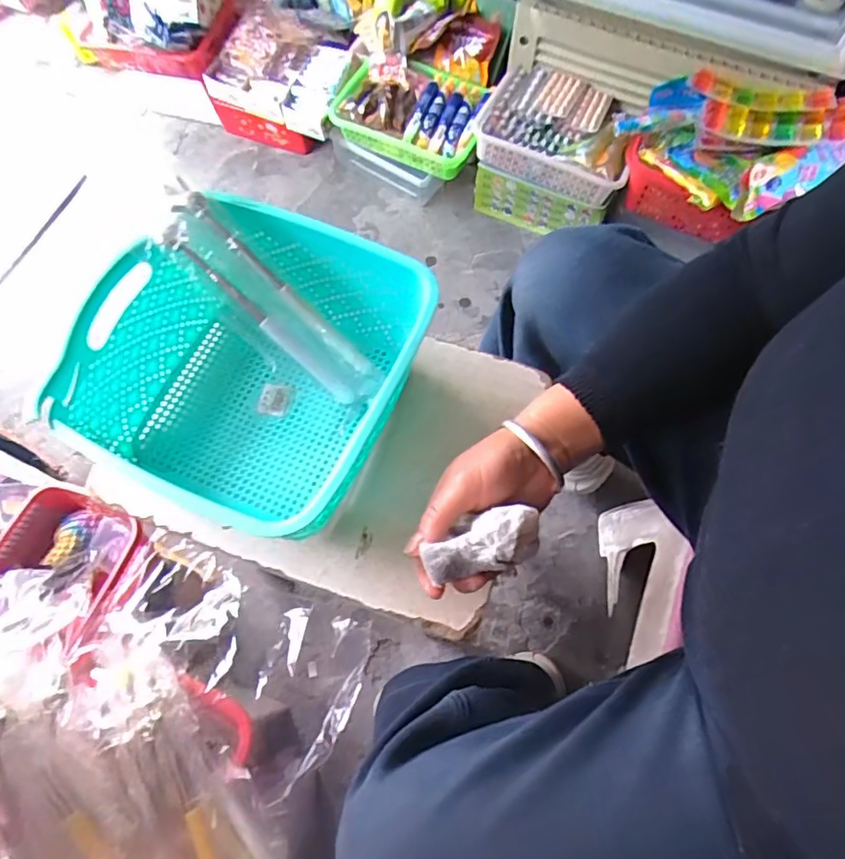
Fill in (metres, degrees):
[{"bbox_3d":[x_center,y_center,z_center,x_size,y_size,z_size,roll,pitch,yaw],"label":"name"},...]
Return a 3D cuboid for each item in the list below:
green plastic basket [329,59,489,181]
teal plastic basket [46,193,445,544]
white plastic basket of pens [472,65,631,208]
[{"bbox_3d":[-0.025,-0.589,1.038,0.276,0.070,0.176,16,70,7],"label":"green plastic basket"},{"bbox_3d":[-0.132,-0.056,0.422,0.190,0.109,0.204,20,71,8],"label":"teal plastic basket"},{"bbox_3d":[0.237,-0.517,0.963,0.264,0.081,0.186,22,71,9],"label":"white plastic basket of pens"}]

